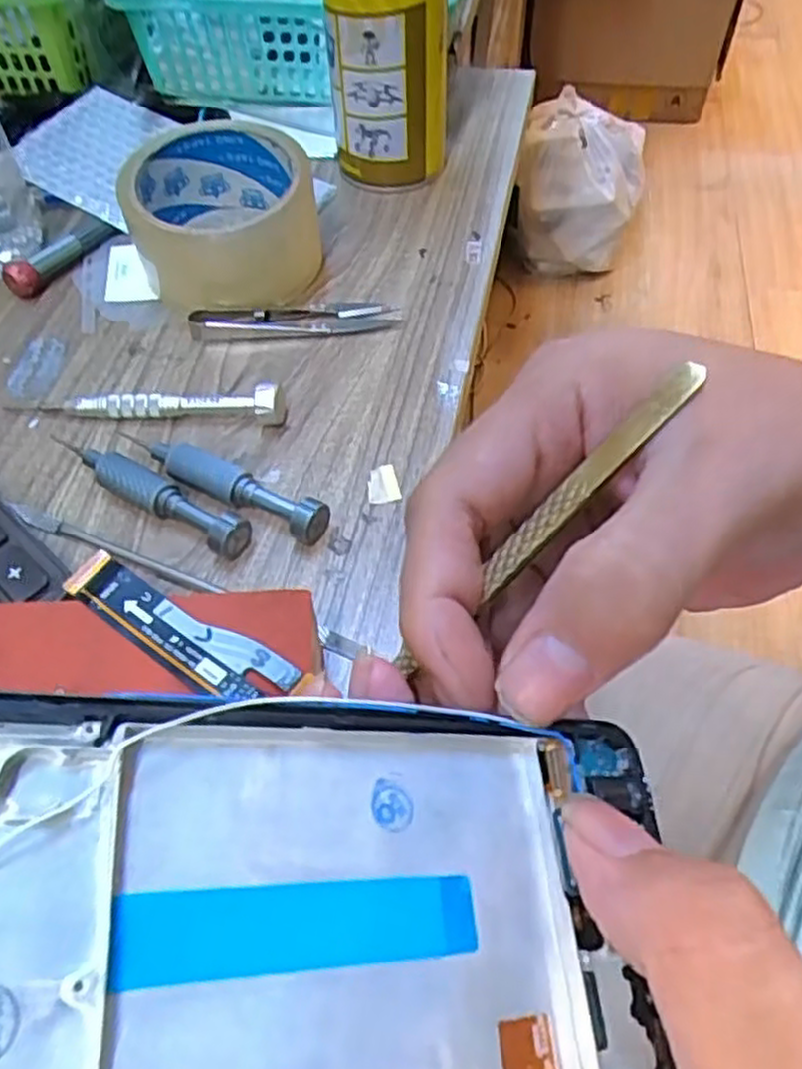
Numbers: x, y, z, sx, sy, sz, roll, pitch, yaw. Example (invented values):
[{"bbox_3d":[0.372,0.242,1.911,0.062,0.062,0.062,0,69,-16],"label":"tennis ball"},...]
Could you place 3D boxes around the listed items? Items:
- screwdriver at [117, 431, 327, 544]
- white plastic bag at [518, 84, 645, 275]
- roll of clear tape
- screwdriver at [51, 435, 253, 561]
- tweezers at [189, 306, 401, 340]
[{"bbox_3d":[-0.077,-0.023,0.324,0.101,0.017,0.015,23,57,17],"label":"screwdriver"},{"bbox_3d":[0.379,-0.735,1.629,0.242,0.222,0.310,8,54,7],"label":"white plastic bag"},{"bbox_3d":[-0.091,-0.167,0.405,0.090,0.057,0.090,-8,54,-5],"label":"roll of clear tape"},{"bbox_3d":[-0.104,-0.018,0.322,0.098,0.017,0.017,29,59,20],"label":"screwdriver"},{"bbox_3d":[-0.054,-0.109,0.393,0.104,0.010,0.021,-4,54,-2],"label":"tweezers"}]

